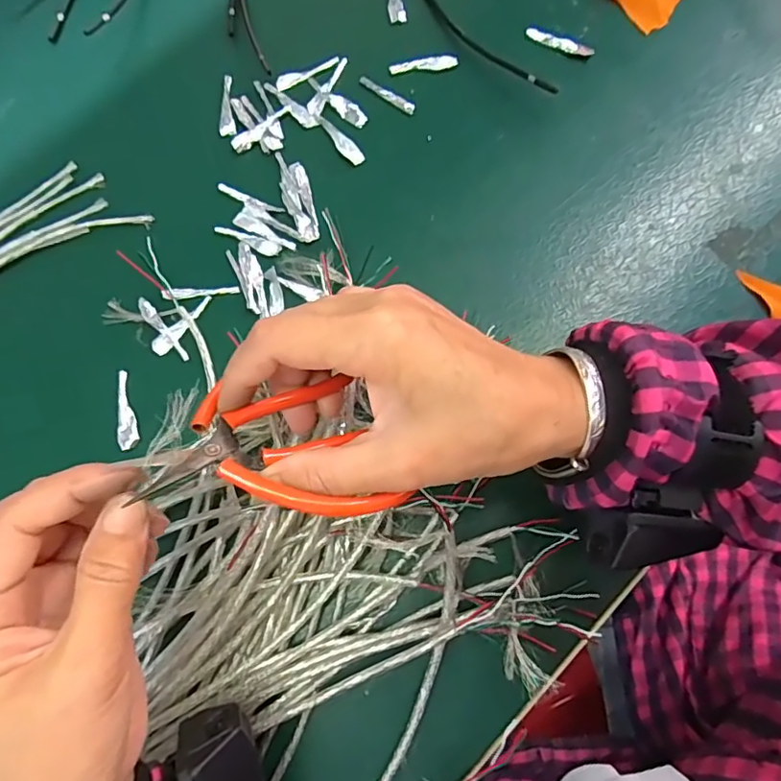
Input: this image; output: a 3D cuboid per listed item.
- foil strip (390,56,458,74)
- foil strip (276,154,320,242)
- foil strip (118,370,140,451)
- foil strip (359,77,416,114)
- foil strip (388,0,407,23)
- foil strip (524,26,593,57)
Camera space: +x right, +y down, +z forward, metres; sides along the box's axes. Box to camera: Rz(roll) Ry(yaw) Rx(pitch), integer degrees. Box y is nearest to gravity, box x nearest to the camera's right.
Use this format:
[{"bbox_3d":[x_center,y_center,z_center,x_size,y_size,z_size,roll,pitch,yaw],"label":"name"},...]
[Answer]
[{"bbox_3d":[0.022,-0.220,0.368,0.045,0.004,0.010,-7,76,-1],"label":"foil strip"},{"bbox_3d":[-0.059,-0.124,0.346,0.017,0.004,0.065,-16,76,-3],"label":"foil strip"},{"bbox_3d":[-0.153,0.011,0.316,0.011,0.004,0.046,-16,76,-3],"label":"foil strip"},{"bbox_3d":[-0.002,-0.197,0.363,0.043,0.004,0.008,32,78,8],"label":"foil strip"},{"bbox_3d":[0.002,-0.279,0.382,0.012,0.004,0.048,-10,76,-2],"label":"foil strip"},{"bbox_3d":[0.114,-0.236,0.370,0.047,0.004,0.009,27,78,7],"label":"foil strip"}]

